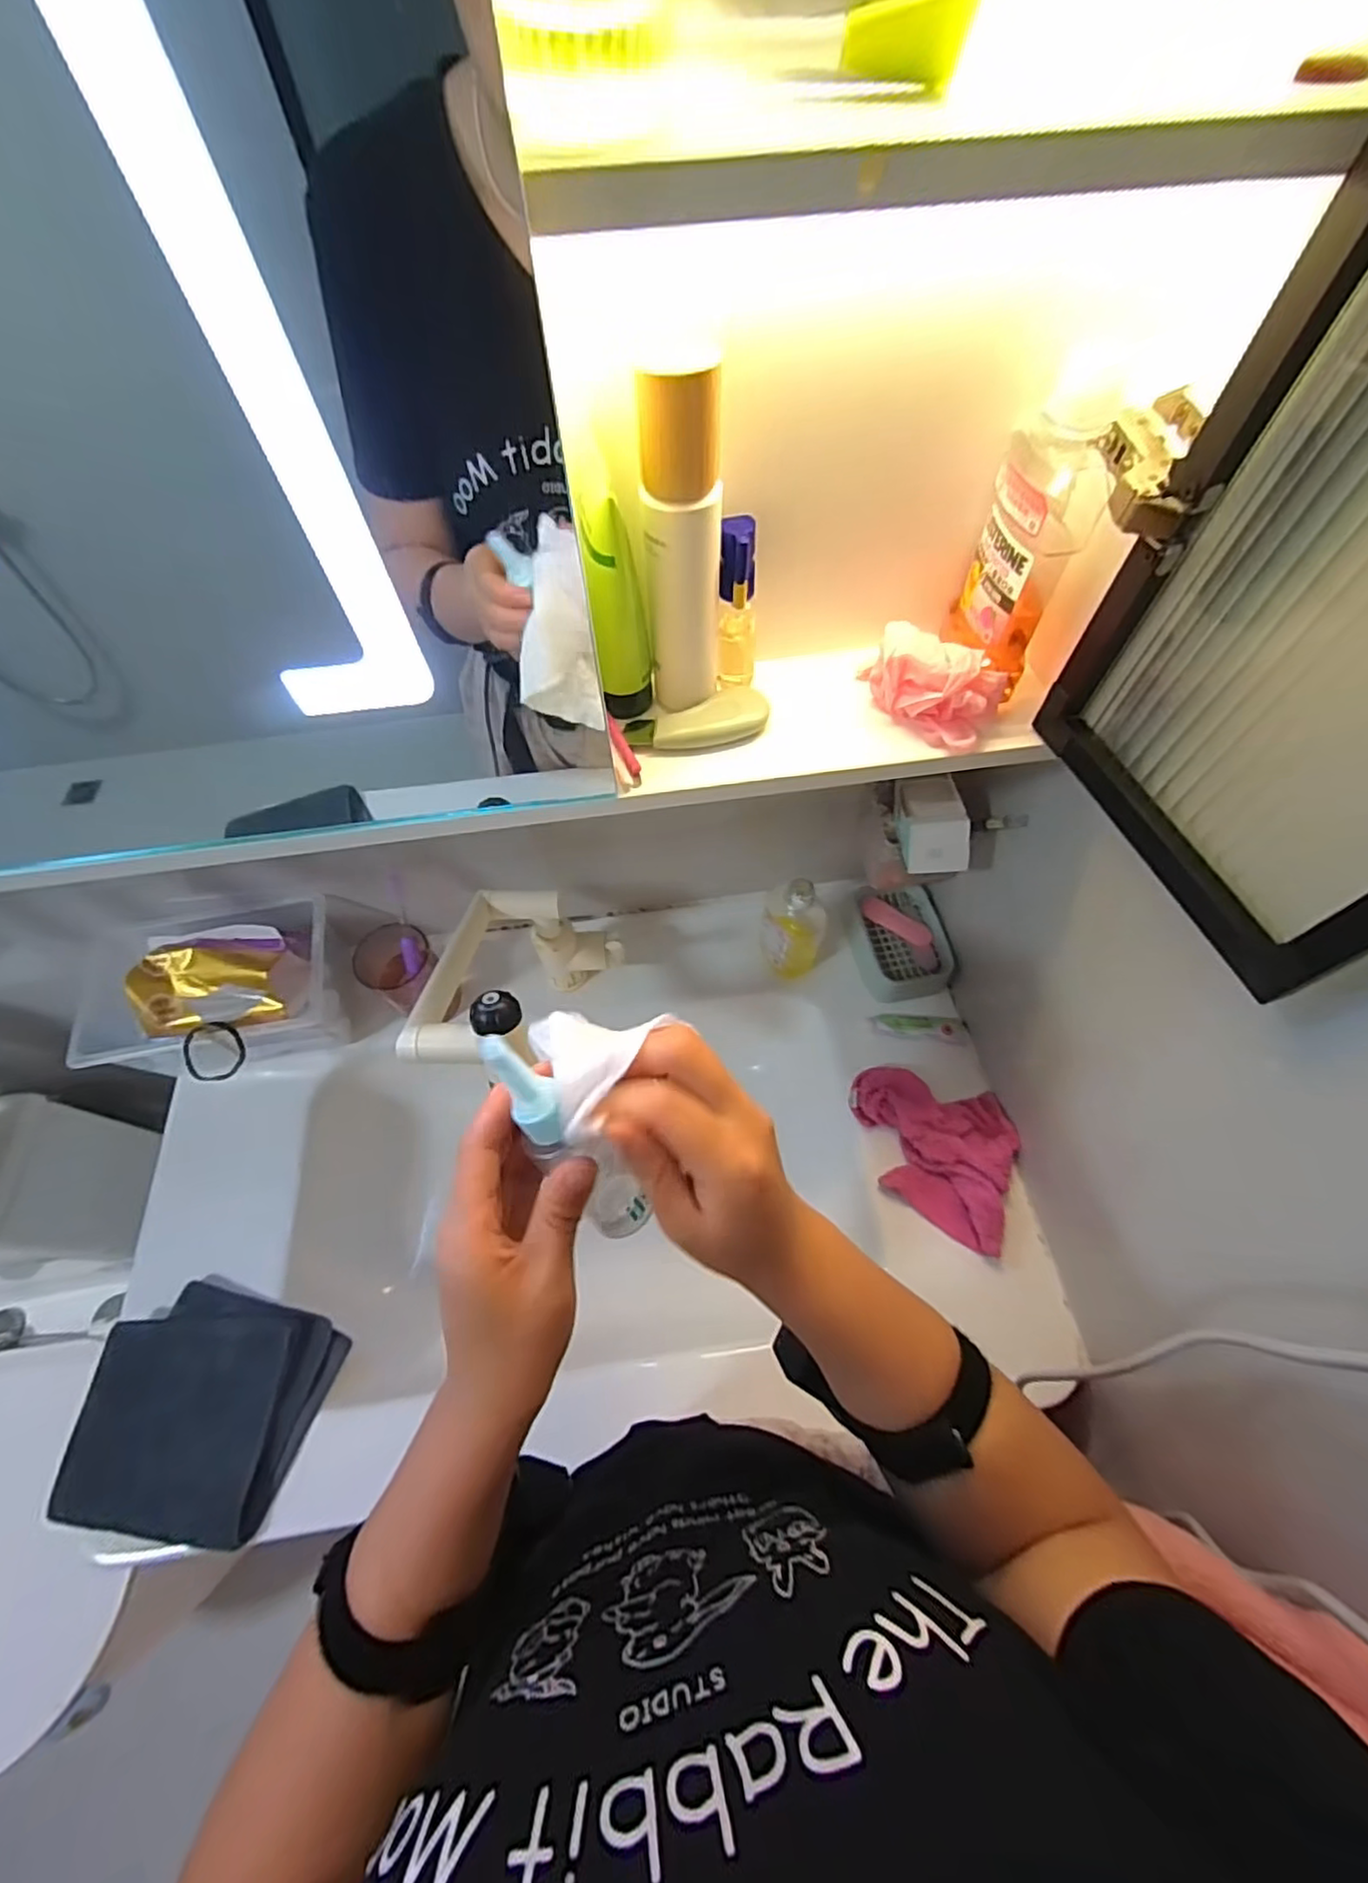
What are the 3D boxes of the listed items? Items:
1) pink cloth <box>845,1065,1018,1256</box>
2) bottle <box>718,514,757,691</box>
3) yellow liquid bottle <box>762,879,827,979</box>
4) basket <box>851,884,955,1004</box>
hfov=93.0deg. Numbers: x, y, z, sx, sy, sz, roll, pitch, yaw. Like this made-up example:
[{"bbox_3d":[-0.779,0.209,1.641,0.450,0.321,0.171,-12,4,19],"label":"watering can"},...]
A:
[{"bbox_3d":[0.227,0.192,0.593,0.146,0.036,0.138,12,62,8],"label":"pink cloth"},{"bbox_3d":[0.033,-0.194,0.385,0.023,0.097,0.026,4,61,4],"label":"bottle"},{"bbox_3d":[0.109,-0.014,0.648,0.065,0.121,0.043,19,63,12],"label":"yellow liquid bottle"},{"bbox_3d":[0.225,-0.003,0.686,0.094,0.036,0.124,-8,61,-3],"label":"basket"}]

